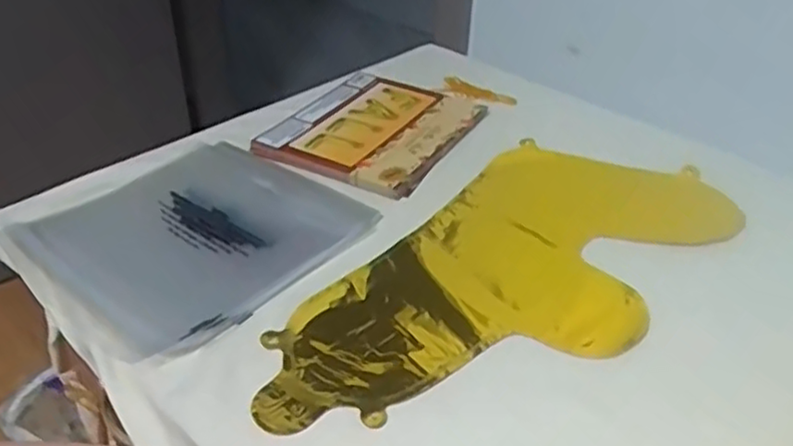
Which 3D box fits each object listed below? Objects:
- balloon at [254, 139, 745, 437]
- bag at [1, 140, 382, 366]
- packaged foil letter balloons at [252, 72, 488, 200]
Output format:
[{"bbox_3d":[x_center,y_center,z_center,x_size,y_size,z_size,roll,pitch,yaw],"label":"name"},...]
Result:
[{"bbox_3d":[0.093,0.034,0.540,0.191,0.013,0.435,29,43,33],"label":"balloon"},{"bbox_3d":[-0.164,0.002,0.562,0.216,0.009,0.227,26,41,30],"label":"bag"},{"bbox_3d":[-0.023,-0.099,0.707,0.169,0.007,0.204,19,38,22],"label":"packaged foil letter balloons"}]

